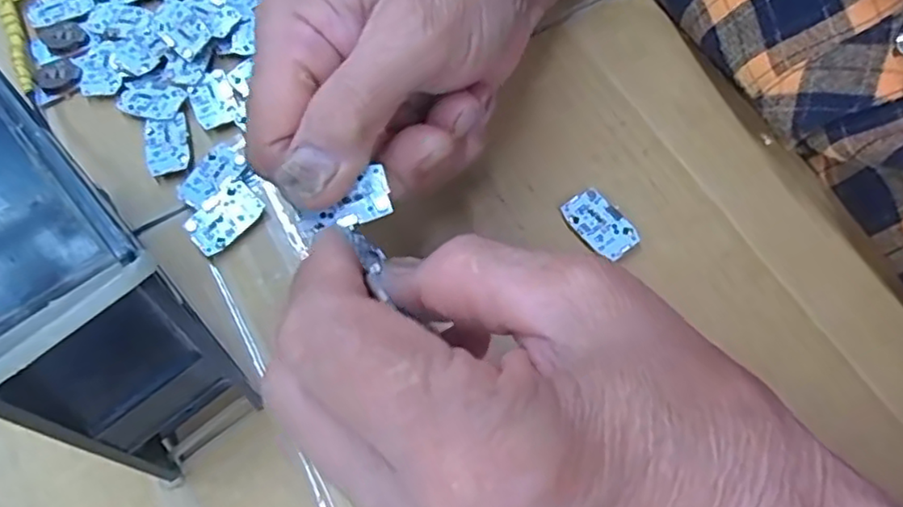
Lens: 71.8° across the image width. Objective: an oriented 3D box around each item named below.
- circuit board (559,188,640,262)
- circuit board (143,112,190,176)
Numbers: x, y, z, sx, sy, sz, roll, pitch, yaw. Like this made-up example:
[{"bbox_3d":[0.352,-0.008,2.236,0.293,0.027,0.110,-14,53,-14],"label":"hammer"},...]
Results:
[{"bbox_3d":[0.058,-0.011,0.247,0.018,0.006,0.030,-34,70,-12],"label":"circuit board"},{"bbox_3d":[-0.121,-0.047,0.262,0.019,0.004,0.027,-16,68,-5],"label":"circuit board"}]

